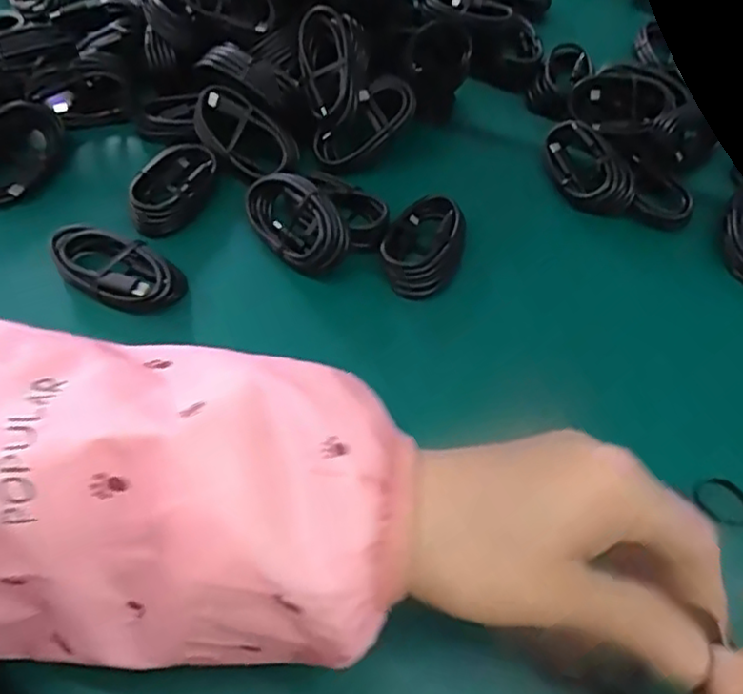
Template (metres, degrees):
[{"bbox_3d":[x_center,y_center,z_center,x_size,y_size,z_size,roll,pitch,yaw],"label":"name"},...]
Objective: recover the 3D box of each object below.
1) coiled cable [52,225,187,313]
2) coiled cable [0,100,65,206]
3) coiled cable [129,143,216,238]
[{"bbox_3d":[-0.145,-0.045,0.374,0.074,0.021,0.040,22,57,12],"label":"coiled cable"},{"bbox_3d":[-0.226,-0.124,0.412,0.046,0.027,0.073,39,62,22],"label":"coiled cable"},{"bbox_3d":[-0.127,-0.103,0.413,0.037,0.016,0.073,18,57,10],"label":"coiled cable"}]

